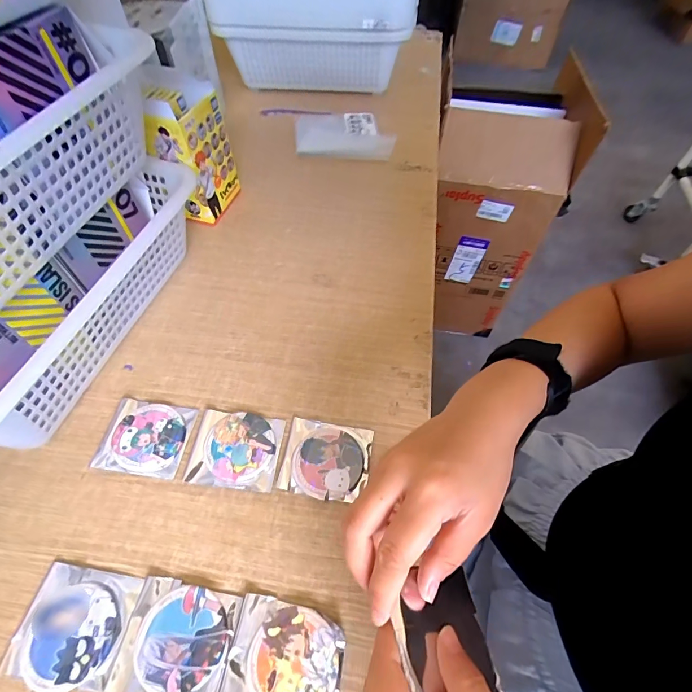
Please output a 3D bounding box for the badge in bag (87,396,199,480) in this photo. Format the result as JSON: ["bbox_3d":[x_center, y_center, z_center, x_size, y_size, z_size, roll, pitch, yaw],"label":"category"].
[{"bbox_3d":[-0.188,0.085,0.363,0.078,0.008,0.068,7,56,4],"label":"badge in bag"}]

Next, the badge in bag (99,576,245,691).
[{"bbox_3d":[-0.122,0.212,0.278,0.078,0.009,0.068,10,56,6],"label":"badge in bag"}]

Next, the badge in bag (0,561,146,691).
[{"bbox_3d":[-0.199,0.204,0.282,0.079,0.008,0.070,8,56,5],"label":"badge in bag"}]

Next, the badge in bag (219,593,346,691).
[{"bbox_3d":[-0.043,0.223,0.272,0.080,0.010,0.067,10,56,6],"label":"badge in bag"}]

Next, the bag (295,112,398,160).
[{"bbox_3d":[-0.002,-0.350,0.640,0.165,0.032,0.115,10,56,6],"label":"bag"}]

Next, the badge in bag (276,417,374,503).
[{"bbox_3d":[-0.017,0.102,0.354,0.077,0.008,0.070,9,56,5],"label":"badge in bag"}]

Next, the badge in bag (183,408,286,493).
[{"bbox_3d":[-0.103,0.094,0.358,0.081,0.009,0.069,7,56,4],"label":"badge in bag"}]

